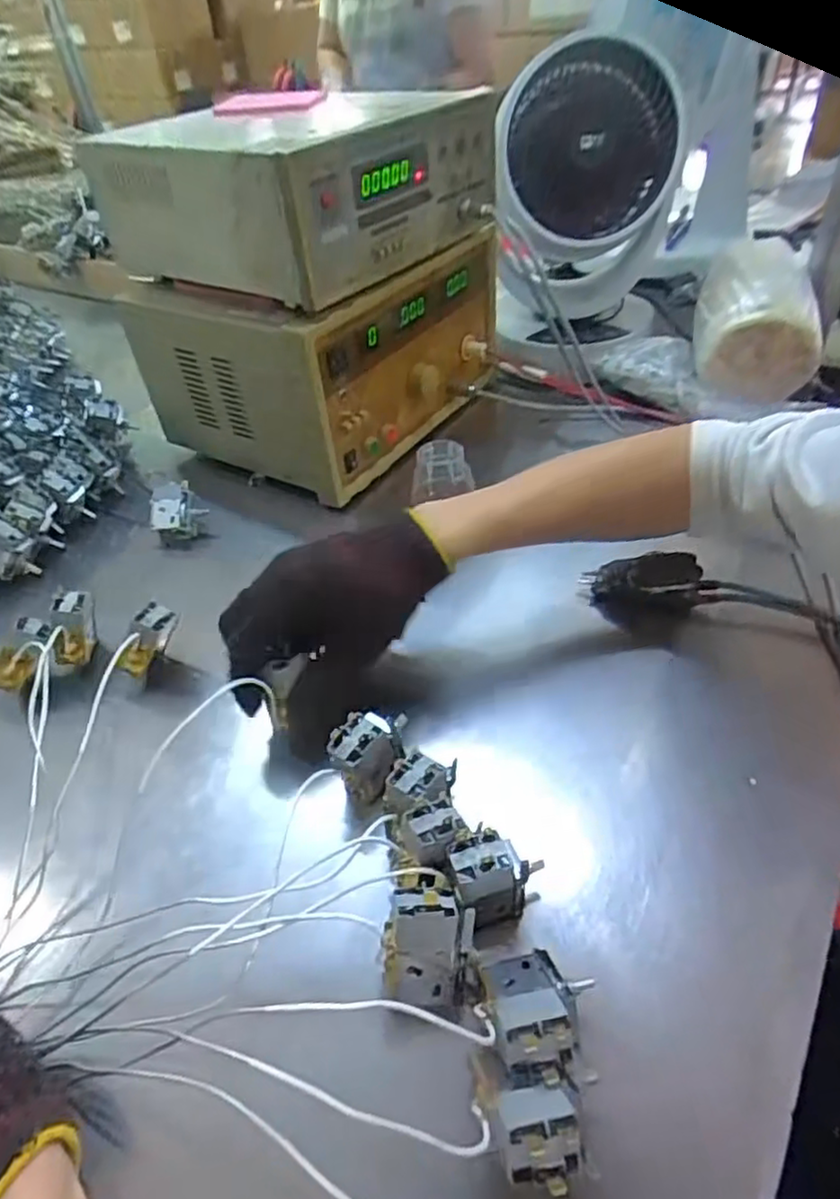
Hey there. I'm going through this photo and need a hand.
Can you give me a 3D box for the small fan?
[{"bbox_3d":[0.182,-0.435,0.748,0.173,0.283,0.149,7,45,12],"label":"small fan"}]

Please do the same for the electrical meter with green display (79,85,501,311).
[{"bbox_3d":[-0.109,-0.391,0.626,0.266,0.104,0.282,22,50,26],"label":"electrical meter with green display"}]

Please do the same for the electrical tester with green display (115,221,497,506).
[{"bbox_3d":[-0.096,-0.280,0.721,0.240,0.168,0.309,22,50,26],"label":"electrical tester with green display"}]

